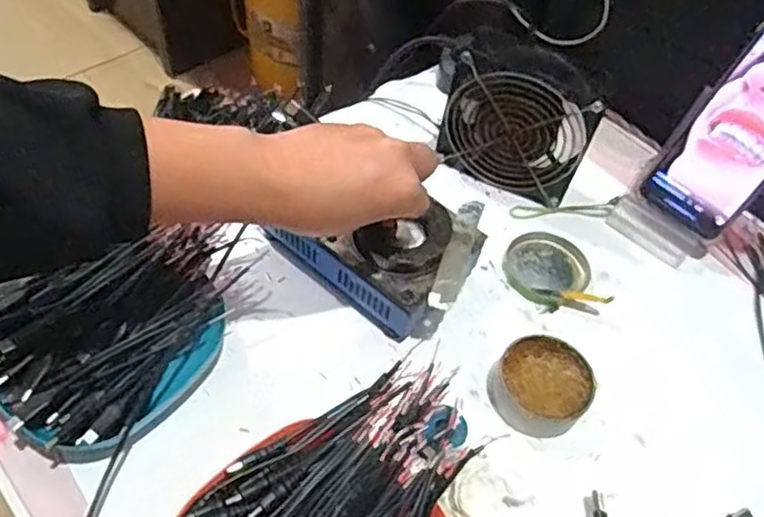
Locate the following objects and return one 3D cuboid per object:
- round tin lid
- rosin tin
[{"bbox_3d":[0.133,0.006,0.526,0.070,0.006,0.066,3,53,-4],"label":"round tin lid"},{"bbox_3d":[0.109,0.088,0.444,0.068,0.028,0.062,3,53,-4],"label":"rosin tin"}]

